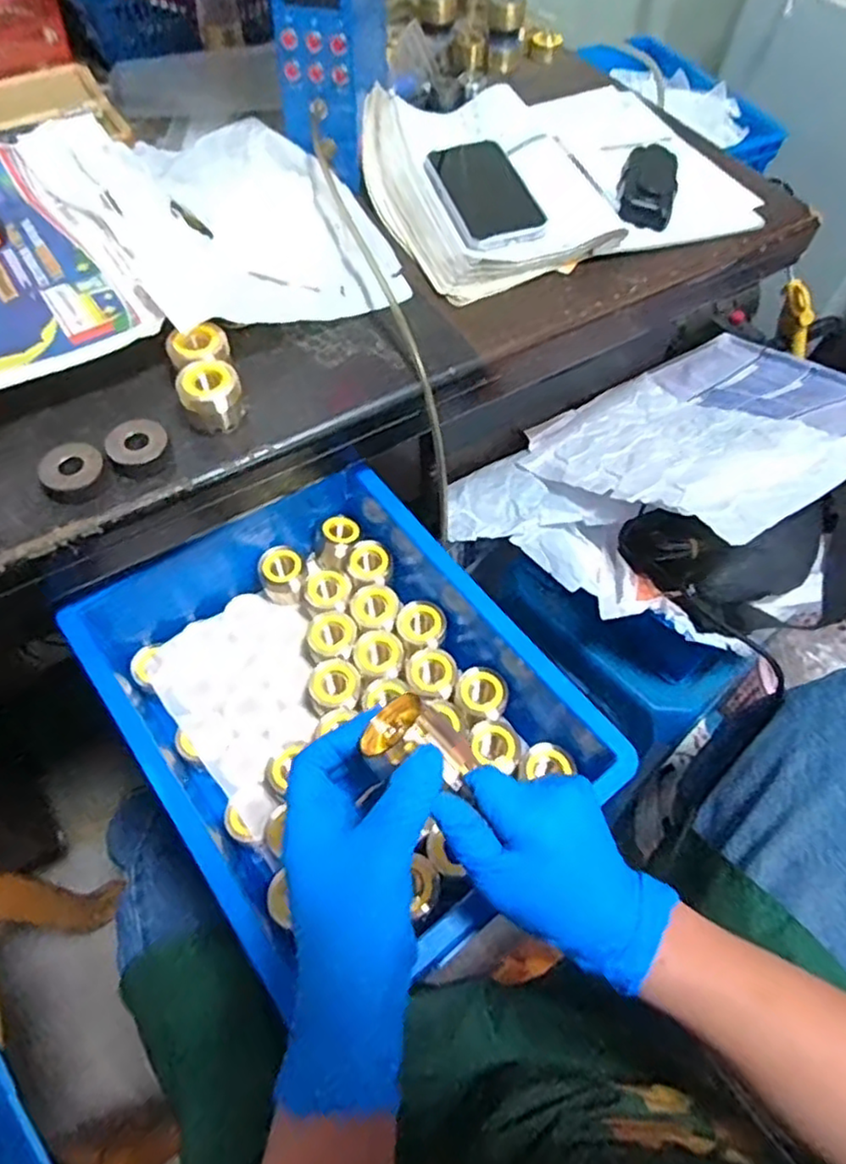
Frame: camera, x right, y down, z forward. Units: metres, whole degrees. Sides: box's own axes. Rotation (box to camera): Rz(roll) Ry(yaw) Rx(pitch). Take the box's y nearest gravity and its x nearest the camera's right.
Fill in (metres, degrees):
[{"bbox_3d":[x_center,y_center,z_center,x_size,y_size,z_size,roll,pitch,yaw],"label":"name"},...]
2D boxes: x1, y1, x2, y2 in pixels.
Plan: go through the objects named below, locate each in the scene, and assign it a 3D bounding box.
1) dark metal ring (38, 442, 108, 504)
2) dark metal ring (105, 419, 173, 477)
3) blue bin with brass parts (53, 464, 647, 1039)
[{"bbox_3d":[-0.233,-0.073,0.448,0.036,0.015,0.038,1,59,-2],"label":"dark metal ring"},{"bbox_3d":[-0.194,-0.092,0.463,0.038,0.018,0.036,1,59,-2],"label":"dark metal ring"},{"bbox_3d":[-0.070,0.088,0.515,0.260,0.109,0.350,-33,66,-20],"label":"blue bin with brass parts"}]

